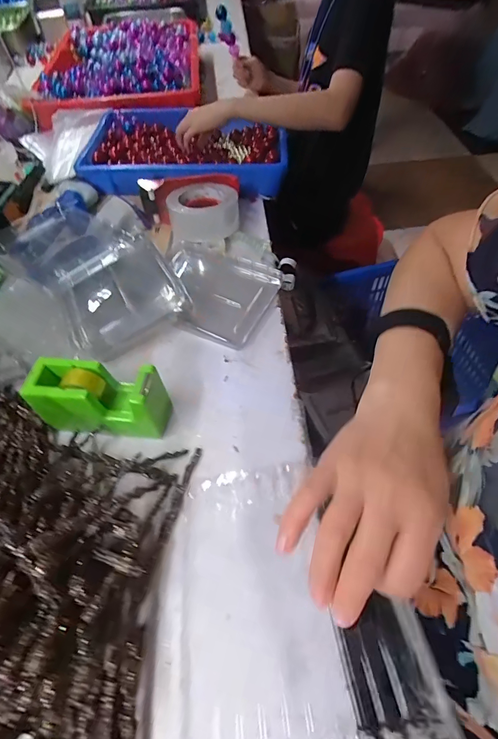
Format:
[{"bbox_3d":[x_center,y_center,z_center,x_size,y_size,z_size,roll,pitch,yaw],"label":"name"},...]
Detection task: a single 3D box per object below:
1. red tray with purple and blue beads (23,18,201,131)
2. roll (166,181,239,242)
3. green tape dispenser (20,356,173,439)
[{"bbox_3d":[-0.307,-0.717,0.887,0.367,0.067,0.507,-6,54,-3],"label":"red tray with purple and blue beads"},{"bbox_3d":[-0.074,-0.264,0.617,0.111,0.050,0.111,0,54,1],"label":"roll"},{"bbox_3d":[-0.156,0.030,0.406,0.138,0.075,0.062,3,55,3],"label":"green tape dispenser"}]

